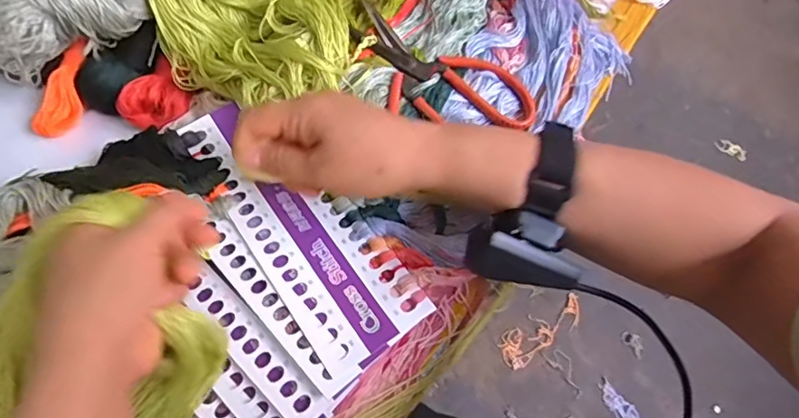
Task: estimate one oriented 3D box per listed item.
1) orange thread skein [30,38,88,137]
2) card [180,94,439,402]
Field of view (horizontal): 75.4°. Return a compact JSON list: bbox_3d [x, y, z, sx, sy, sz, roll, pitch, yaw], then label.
[{"bbox_3d":[-0.306,-0.111,0.475,0.027,0.021,0.091,20,93,6],"label":"orange thread skein"},{"bbox_3d":[-0.082,0.007,0.395,0.089,0.005,0.247,-31,66,-18],"label":"card"}]

